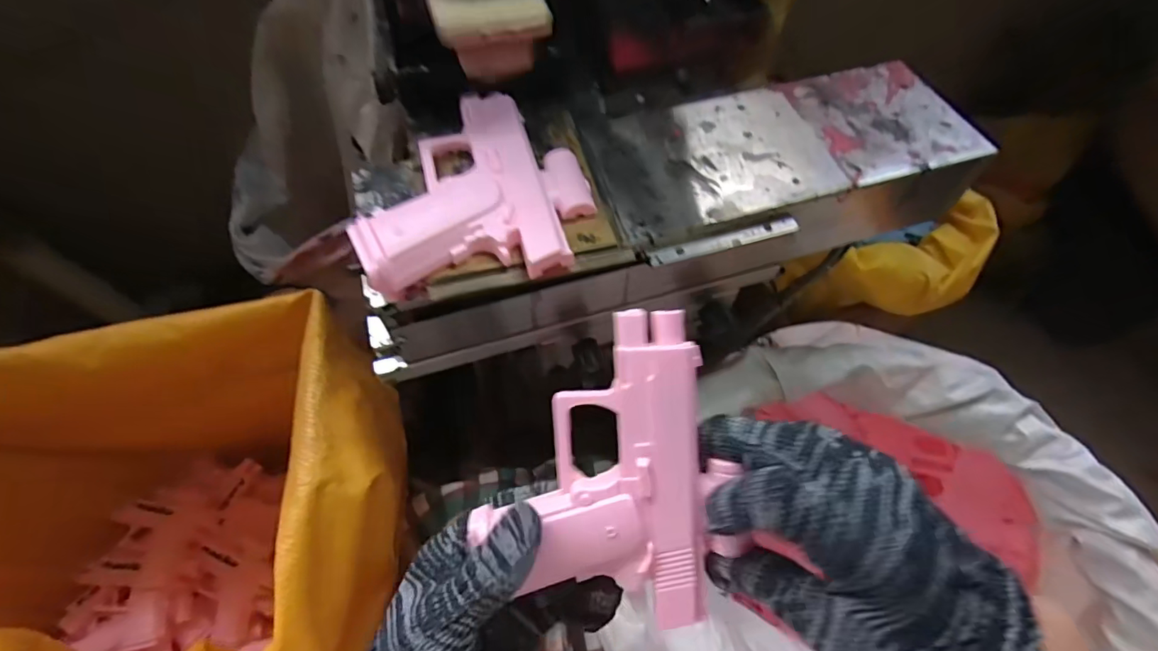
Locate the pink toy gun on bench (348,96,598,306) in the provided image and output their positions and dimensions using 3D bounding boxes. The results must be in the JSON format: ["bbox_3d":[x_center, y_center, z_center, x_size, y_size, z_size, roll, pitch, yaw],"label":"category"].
[{"bbox_3d":[-0.059,-0.081,0.298,0.123,0.020,0.128,-11,59,-7],"label":"pink toy gun on bench"}]

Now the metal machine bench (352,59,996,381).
[{"bbox_3d":[0.064,-0.082,0.365,0.420,0.105,0.125,-16,60,-11],"label":"metal machine bench"}]

